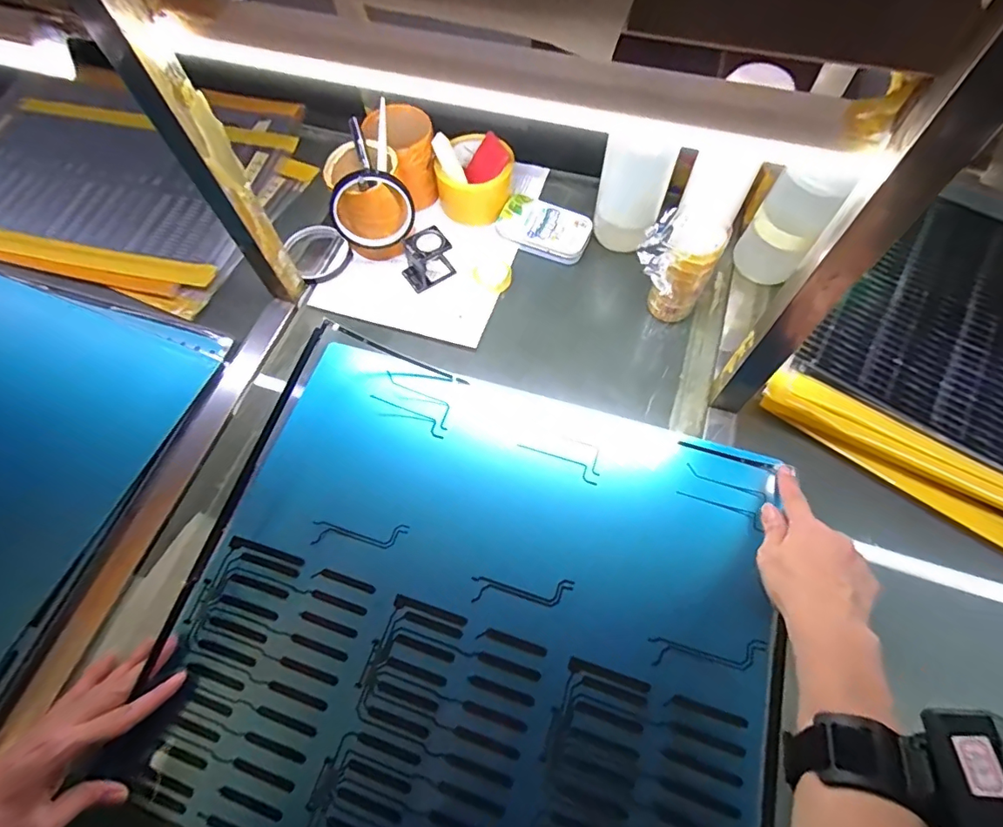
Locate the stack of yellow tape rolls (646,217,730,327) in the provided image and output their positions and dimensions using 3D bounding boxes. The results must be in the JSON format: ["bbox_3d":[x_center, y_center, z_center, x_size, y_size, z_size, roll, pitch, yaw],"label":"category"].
[{"bbox_3d":[0.187,-0.139,0.516,0.048,0.121,0.043,27,69,14],"label":"stack of yellow tape rolls"}]

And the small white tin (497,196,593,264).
[{"bbox_3d":[0.053,-0.224,0.608,0.109,0.024,0.067,29,70,15],"label":"small white tin"}]

